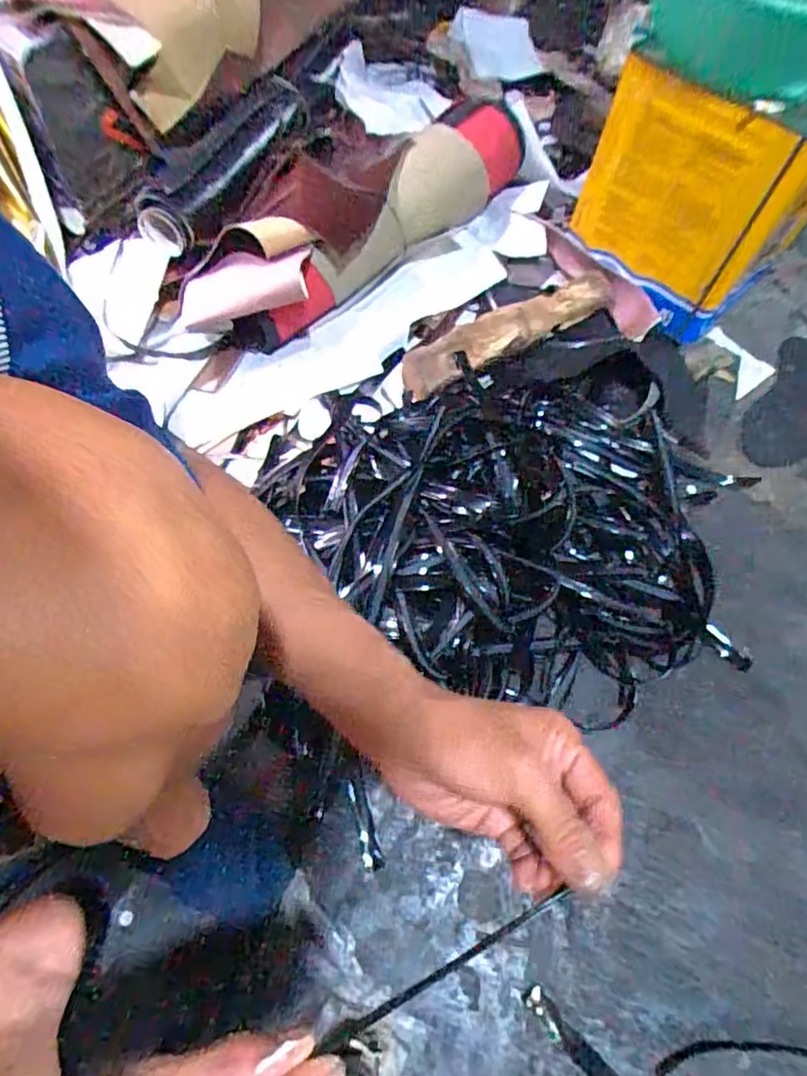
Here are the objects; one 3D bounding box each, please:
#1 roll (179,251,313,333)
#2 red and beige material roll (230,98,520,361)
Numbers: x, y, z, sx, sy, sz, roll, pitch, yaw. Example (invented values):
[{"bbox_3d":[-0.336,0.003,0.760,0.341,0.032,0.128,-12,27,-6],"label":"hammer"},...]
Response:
[{"bbox_3d":[-0.195,-0.295,0.714,0.191,0.059,0.032,-7,59,27],"label":"roll"},{"bbox_3d":[-0.012,-0.400,0.774,0.095,0.112,0.484,38,67,17],"label":"red and beige material roll"}]

